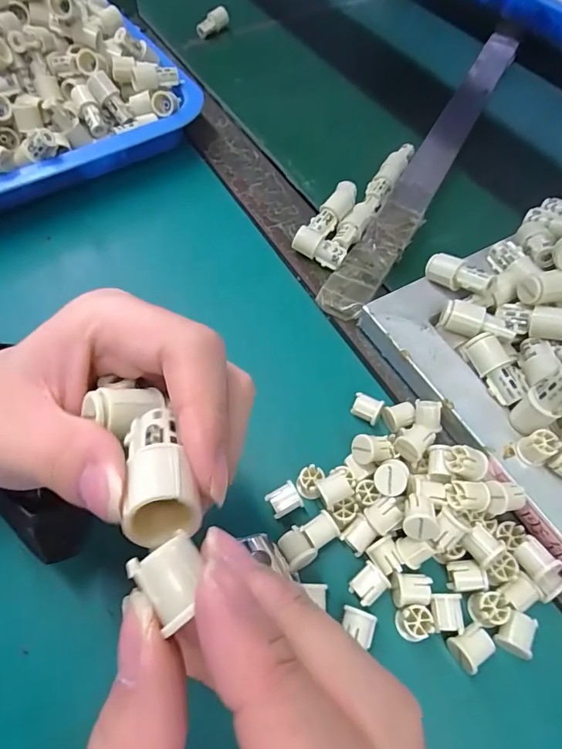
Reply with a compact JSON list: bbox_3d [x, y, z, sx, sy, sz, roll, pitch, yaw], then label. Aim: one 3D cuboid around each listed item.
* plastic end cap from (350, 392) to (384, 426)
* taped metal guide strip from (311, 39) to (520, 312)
[{"bbox_3d":[0.052,0.022,0.273,0.017,0.012,0.014,23,61,13],"label":"plastic end cap"},{"bbox_3d":[0.150,-0.215,0.410,0.035,0.010,0.454,26,62,14],"label":"taped metal guide strip"}]

